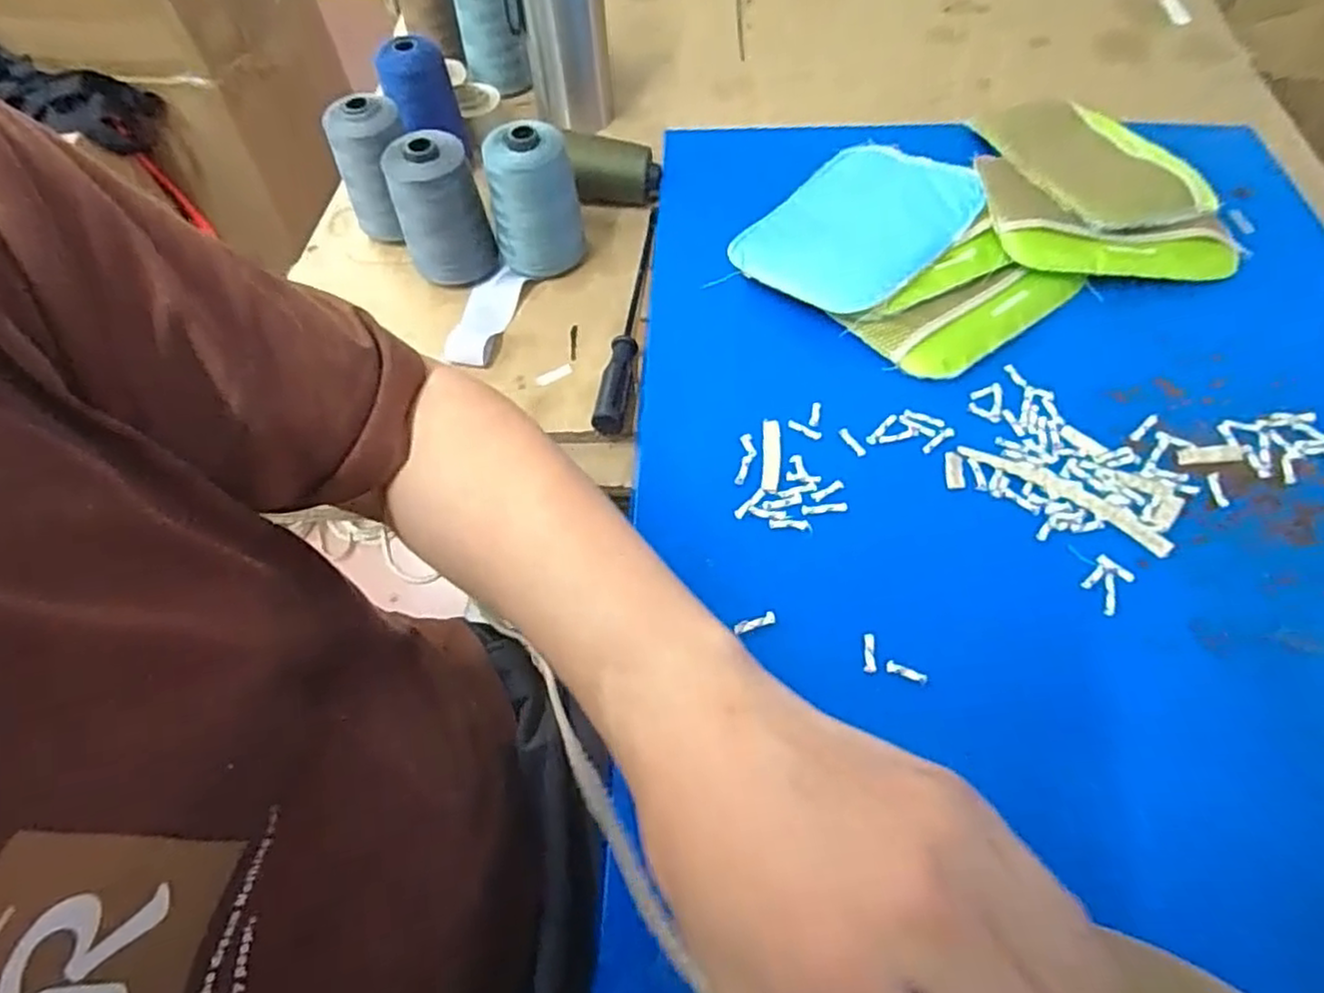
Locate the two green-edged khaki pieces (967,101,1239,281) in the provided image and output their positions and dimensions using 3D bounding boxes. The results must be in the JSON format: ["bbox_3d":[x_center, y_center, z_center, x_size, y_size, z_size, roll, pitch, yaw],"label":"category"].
[{"bbox_3d":[0.363,-0.270,0.600,0.192,0.044,0.227,0,61,4],"label":"two green-edged khaki pieces"}]

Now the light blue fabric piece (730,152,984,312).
[{"bbox_3d":[0.161,-0.227,0.581,0.146,0.011,0.196,35,67,29],"label":"light blue fabric piece"}]

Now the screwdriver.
[{"bbox_3d":[-0.027,-0.156,0.589,0.023,0.021,0.264,4,61,6],"label":"screwdriver"}]

